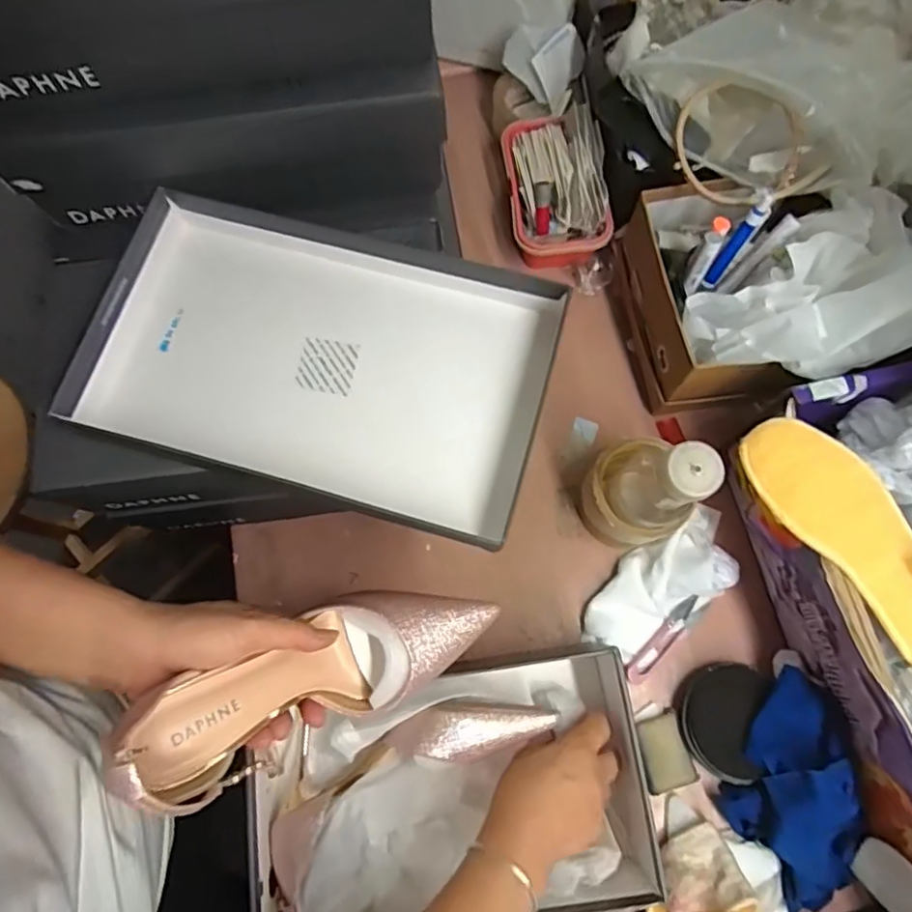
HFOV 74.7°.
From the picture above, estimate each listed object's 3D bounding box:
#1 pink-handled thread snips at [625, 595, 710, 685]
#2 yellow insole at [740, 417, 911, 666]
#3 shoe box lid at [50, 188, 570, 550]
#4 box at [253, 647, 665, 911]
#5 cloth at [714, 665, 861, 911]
[{"bbox_3d":[0.195,0.169,0.553,0.023,0.008,0.100,43,80,12],"label":"pink-handled thread snips"},{"bbox_3d":[0.296,0.056,0.435,0.075,0.013,0.205,-43,84,-3],"label":"yellow insole"},{"bbox_3d":[-0.091,-0.067,0.415,0.304,0.044,0.189,15,75,5],"label":"shoe box lid"},{"bbox_3d":[-0.003,0.266,0.493,0.312,0.100,0.177,-6,74,-1],"label":"box"},{"bbox_3d":[0.269,0.271,0.482,0.091,0.066,0.178,-8,74,-1],"label":"cloth"}]

